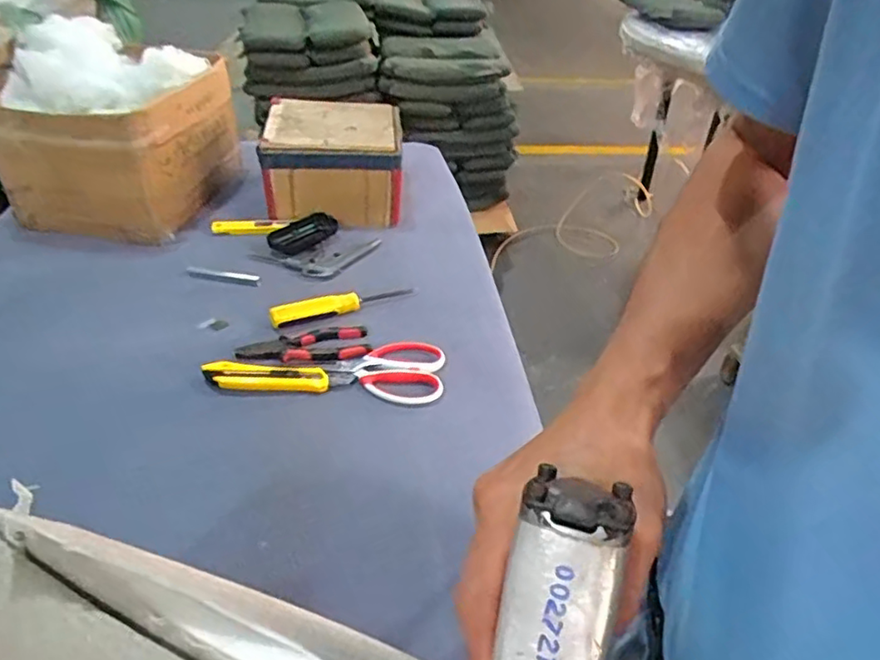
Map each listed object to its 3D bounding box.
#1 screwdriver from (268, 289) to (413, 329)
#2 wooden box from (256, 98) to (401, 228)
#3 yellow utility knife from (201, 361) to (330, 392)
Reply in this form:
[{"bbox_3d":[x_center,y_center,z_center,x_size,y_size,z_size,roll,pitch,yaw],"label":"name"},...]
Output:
[{"bbox_3d":[-0.126,-0.036,0.825,0.191,0.026,0.028,-16,41,-25],"label":"screwdriver"},{"bbox_3d":[-0.172,-0.271,1.036,0.209,0.150,0.203,-1,37,-7],"label":"wooden box"},{"bbox_3d":[-0.196,0.052,0.708,0.136,0.017,0.036,3,37,-1],"label":"yellow utility knife"}]

